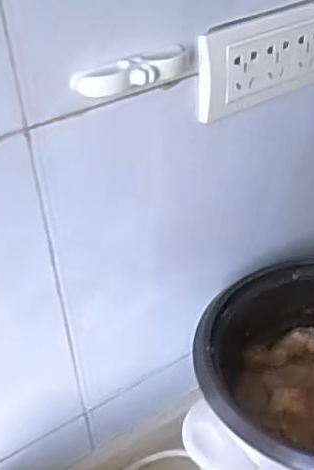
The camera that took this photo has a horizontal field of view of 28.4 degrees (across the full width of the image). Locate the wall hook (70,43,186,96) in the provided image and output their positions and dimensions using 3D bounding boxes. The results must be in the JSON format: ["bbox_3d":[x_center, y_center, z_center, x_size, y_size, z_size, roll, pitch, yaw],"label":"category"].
[{"bbox_3d":[-0.014,-0.115,0.441,0.093,0.016,0.026,-24,41,-25],"label":"wall hook"}]

